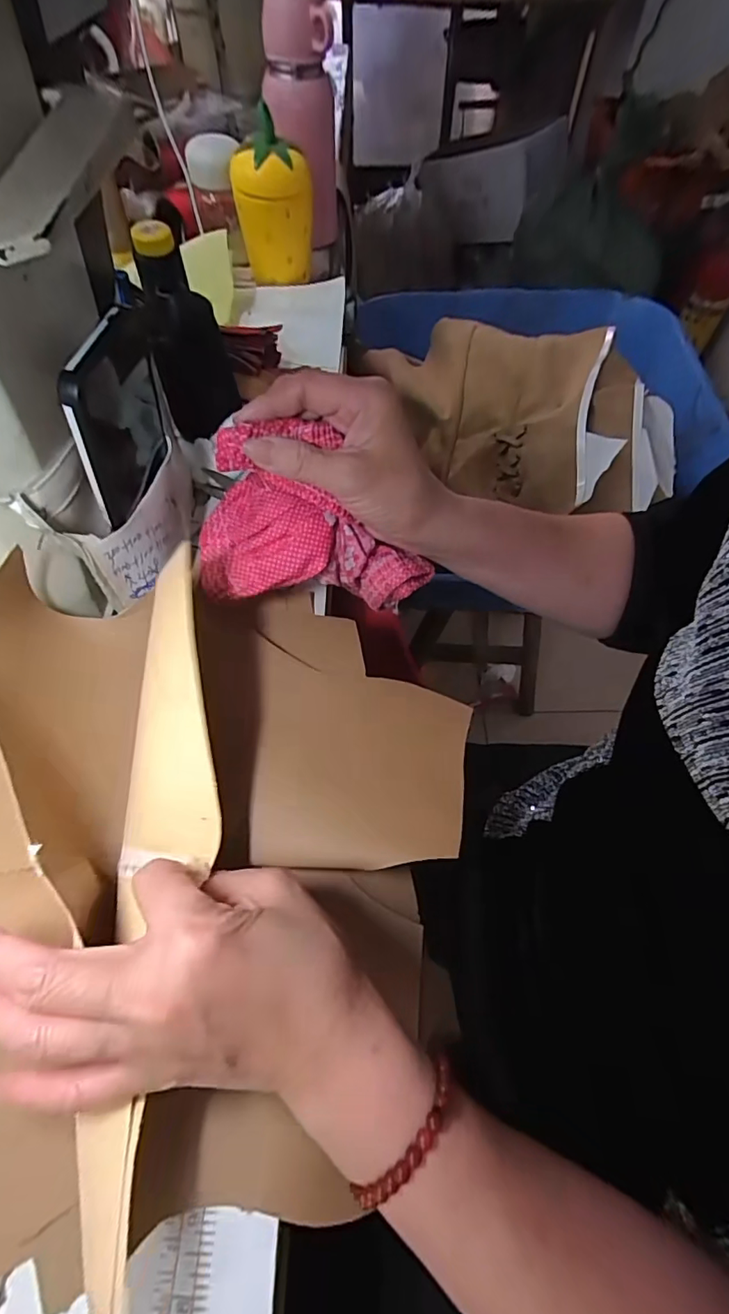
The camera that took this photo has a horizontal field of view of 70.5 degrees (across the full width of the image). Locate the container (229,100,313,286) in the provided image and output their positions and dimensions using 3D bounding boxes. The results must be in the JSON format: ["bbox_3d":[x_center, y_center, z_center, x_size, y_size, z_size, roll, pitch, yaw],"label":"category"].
[{"bbox_3d":[-0.101,-0.470,0.554,0.068,0.129,0.075,-37,68,-19],"label":"container"}]

